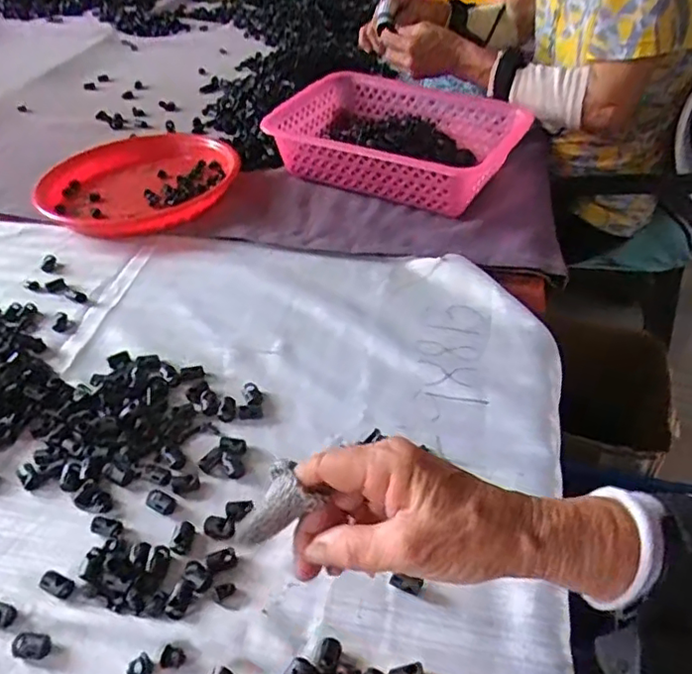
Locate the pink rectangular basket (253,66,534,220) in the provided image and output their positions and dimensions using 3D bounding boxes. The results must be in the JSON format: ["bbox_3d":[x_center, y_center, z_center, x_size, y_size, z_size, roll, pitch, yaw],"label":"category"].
[{"bbox_3d":[0.060,-0.234,0.706,0.286,0.089,0.152,25,50,25],"label":"pink rectangular basket"}]

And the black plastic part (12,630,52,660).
[{"bbox_3d":[-0.190,0.185,0.356,0.023,0.006,0.015,3,44,5],"label":"black plastic part"}]

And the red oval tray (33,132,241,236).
[{"bbox_3d":[-0.259,-0.198,0.743,0.227,0.023,0.217,26,50,25],"label":"red oval tray"}]

